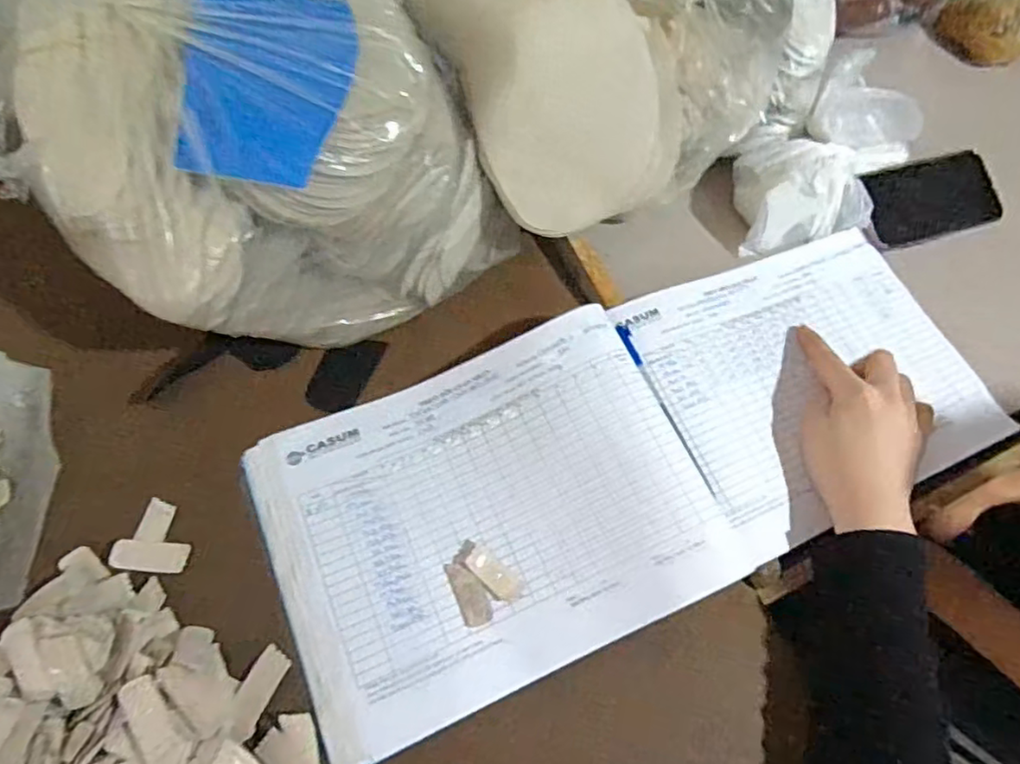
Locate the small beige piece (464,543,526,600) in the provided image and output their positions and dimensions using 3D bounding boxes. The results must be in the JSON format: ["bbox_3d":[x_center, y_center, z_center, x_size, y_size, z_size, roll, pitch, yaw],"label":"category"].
[{"bbox_3d":[-0.009,0.124,0.401,0.041,0.005,0.020,40,67,13],"label":"small beige piece"}]

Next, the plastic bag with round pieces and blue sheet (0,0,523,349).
[{"bbox_3d":[-0.164,-0.148,0.404,0.252,0.199,0.227,-33,72,-19],"label":"plastic bag with round pieces and blue sheet"}]

